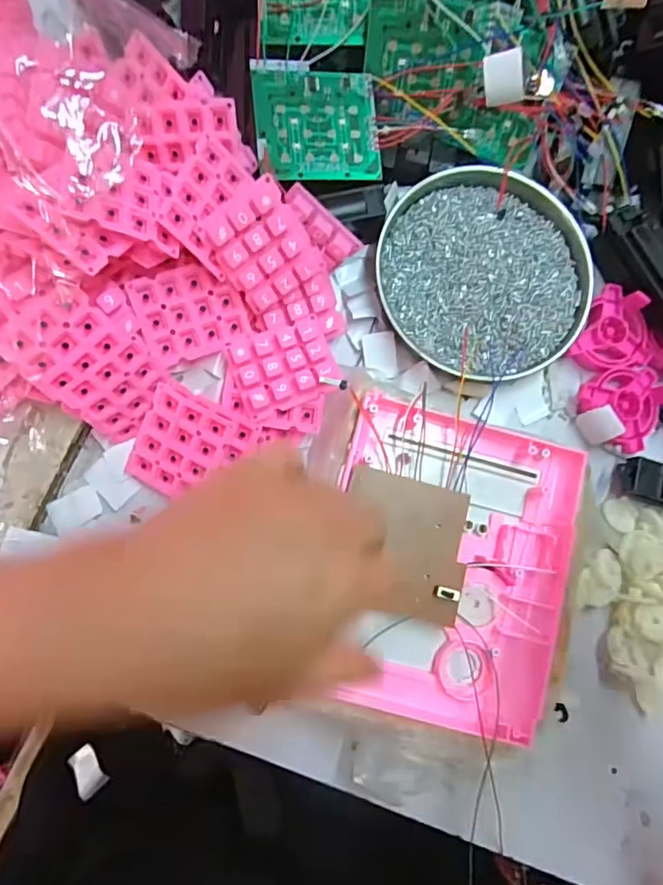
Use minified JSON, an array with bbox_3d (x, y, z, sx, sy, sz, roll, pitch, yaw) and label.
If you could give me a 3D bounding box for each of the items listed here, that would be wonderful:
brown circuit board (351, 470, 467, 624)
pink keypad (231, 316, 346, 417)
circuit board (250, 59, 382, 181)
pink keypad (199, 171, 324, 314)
[{"bbox_3d":[0.040,0.056,0.290,0.069,0.006,0.072,14,79,-5],"label":"brown circuit board"},{"bbox_3d":[-0.027,-0.046,0.311,0.057,0.010,0.048,-22,86,-7],"label":"pink keypad"},{"bbox_3d":[-0.008,-0.190,0.313,0.070,0.007,0.070,-5,84,-6],"label":"circuit board"},{"bbox_3d":[-0.037,-0.107,0.296,0.049,0.009,0.059,-35,123,2],"label":"pink keypad"}]

